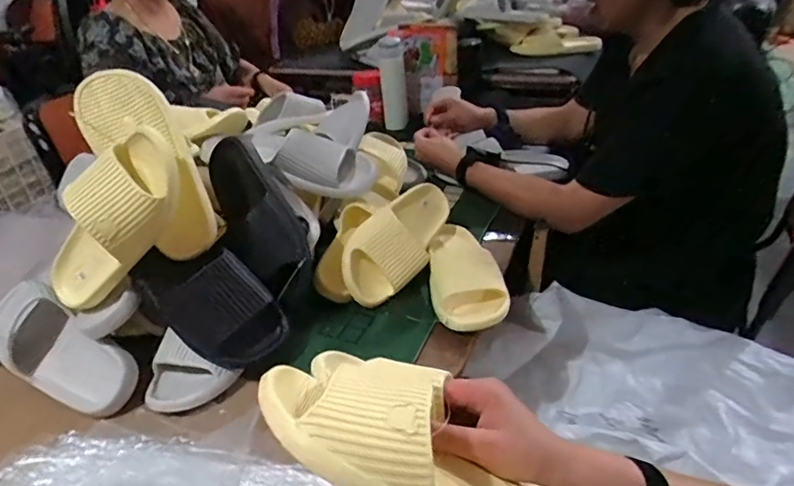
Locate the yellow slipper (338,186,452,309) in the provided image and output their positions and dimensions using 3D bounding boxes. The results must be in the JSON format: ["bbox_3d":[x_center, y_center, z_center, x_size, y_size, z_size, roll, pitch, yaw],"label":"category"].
[{"bbox_3d":[0.007,-0.017,0.788,0.072,0.104,0.254,-12,26,43],"label":"yellow slipper"}]

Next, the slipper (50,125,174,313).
[{"bbox_3d":[-0.341,-0.019,0.606,0.105,0.250,0.077,32,26,-19],"label":"slipper"}]

